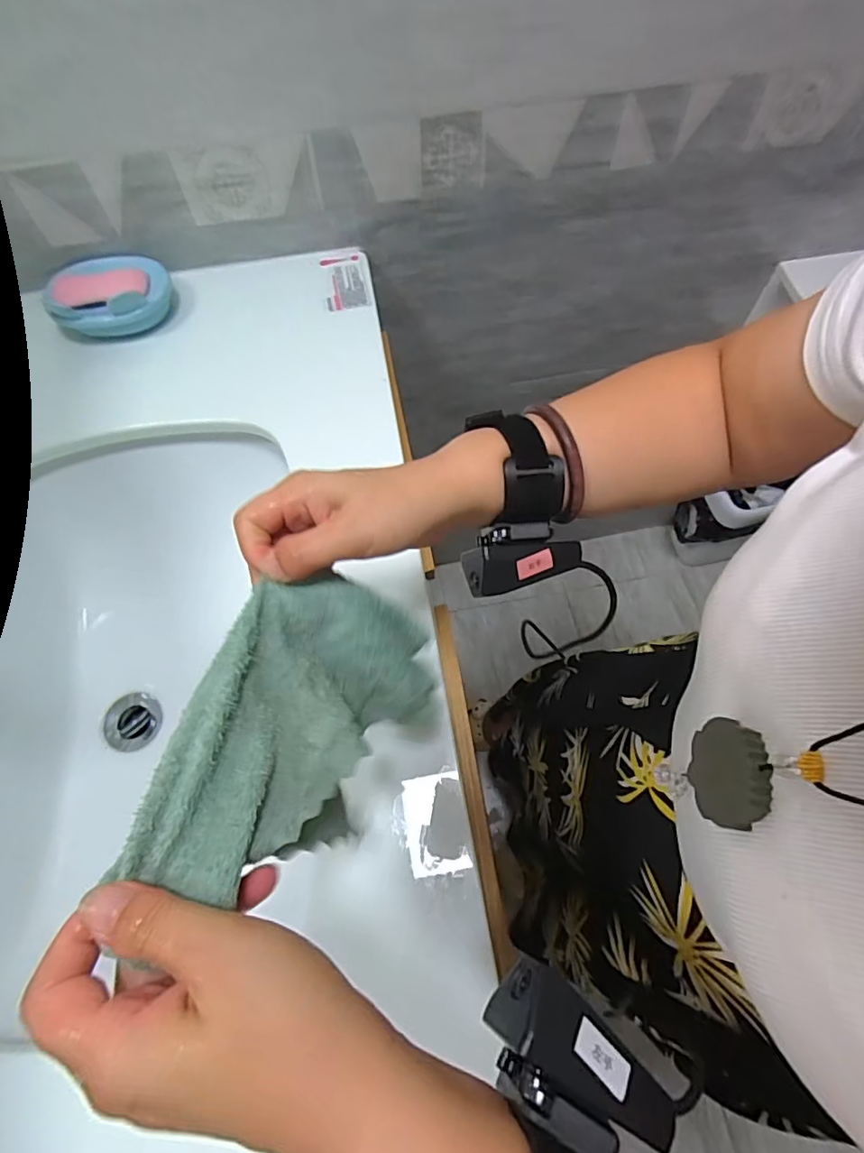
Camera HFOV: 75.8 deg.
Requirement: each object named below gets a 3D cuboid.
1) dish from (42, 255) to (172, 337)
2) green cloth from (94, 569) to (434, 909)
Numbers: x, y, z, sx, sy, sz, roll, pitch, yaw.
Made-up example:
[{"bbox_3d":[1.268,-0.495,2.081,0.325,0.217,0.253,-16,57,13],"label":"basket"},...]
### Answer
[{"bbox_3d":[-0.325,-0.286,0.566,0.116,0.035,0.081,-10,63,-8],"label":"dish"},{"bbox_3d":[-0.059,0.076,0.283,0.088,0.108,0.154,16,63,6],"label":"green cloth"}]

